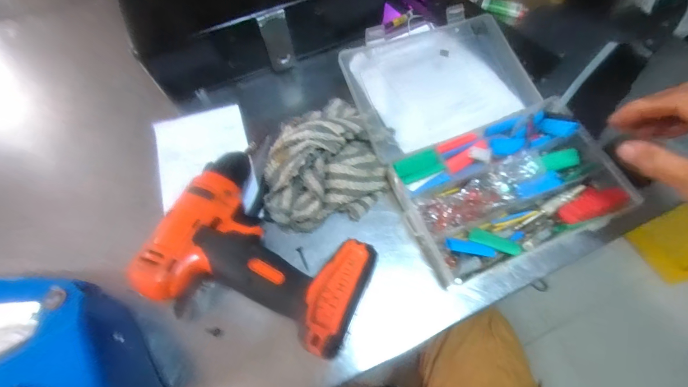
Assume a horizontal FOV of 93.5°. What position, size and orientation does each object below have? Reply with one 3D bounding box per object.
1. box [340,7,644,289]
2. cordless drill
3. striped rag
[{"bbox_3d":[0.125,-0.078,0.339,0.203,0.044,0.288,-20,67,-8],"label":"box"},{"bbox_3d":[-0.061,0.040,0.280,0.174,0.073,0.147,18,67,9],"label":"cordless drill"},{"bbox_3d":[-0.029,-0.035,0.329,0.122,0.038,0.134,-21,67,-8],"label":"striped rag"}]

